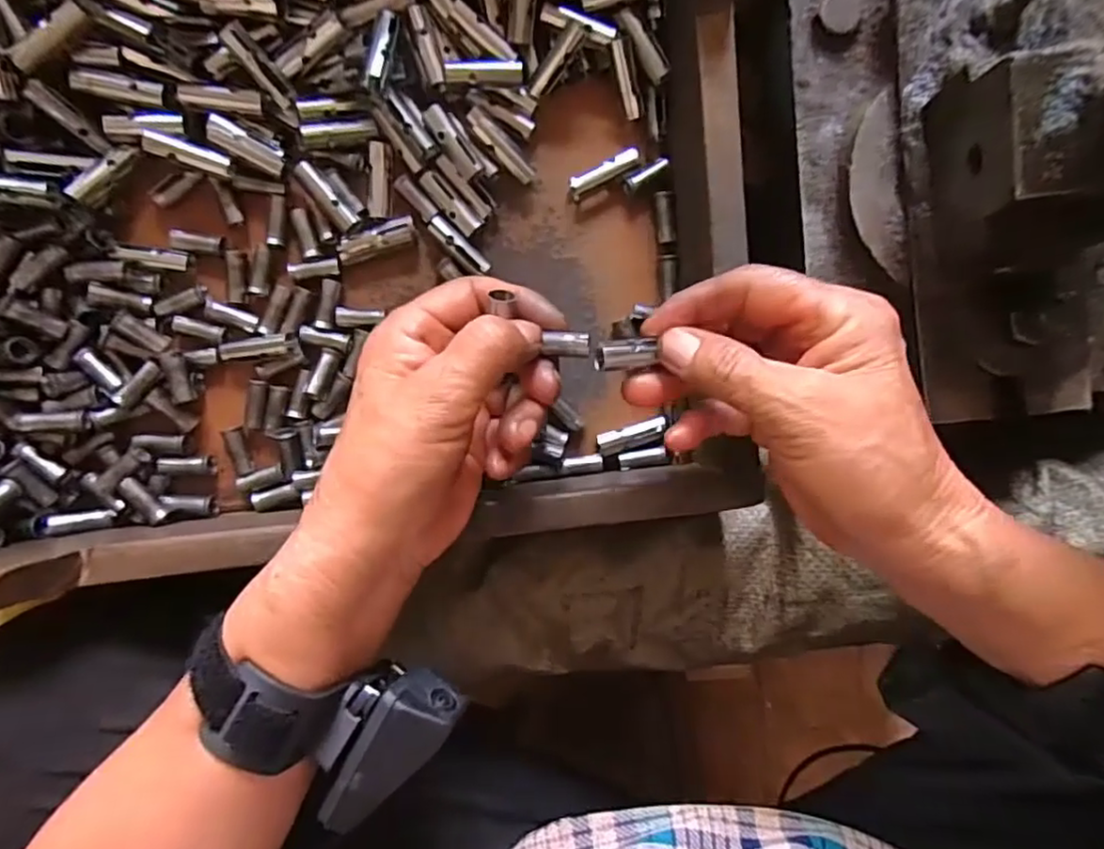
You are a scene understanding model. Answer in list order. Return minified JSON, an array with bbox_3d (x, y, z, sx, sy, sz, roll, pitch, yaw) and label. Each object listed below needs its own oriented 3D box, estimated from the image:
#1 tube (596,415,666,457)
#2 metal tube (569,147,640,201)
[{"bbox_3d":[0.042,0.006,0.335,0.037,0.008,0.012,-18,92,3],"label":"tube"},{"bbox_3d":[0.027,-0.129,0.327,0.038,0.013,0.009,-28,92,3],"label":"metal tube"}]

